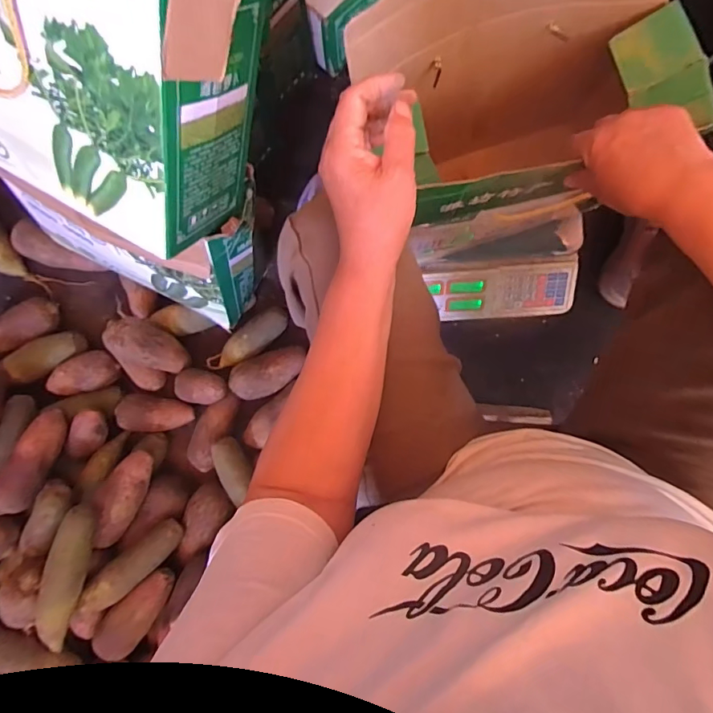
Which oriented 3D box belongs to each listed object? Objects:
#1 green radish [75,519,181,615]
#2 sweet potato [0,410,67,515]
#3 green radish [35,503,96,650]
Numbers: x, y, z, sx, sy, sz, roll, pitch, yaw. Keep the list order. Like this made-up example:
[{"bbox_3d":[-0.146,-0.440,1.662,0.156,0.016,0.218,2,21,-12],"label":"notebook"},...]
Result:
[{"bbox_3d":[-0.355,0.332,0.723,0.051,0.052,0.174,47,64,5],"label":"green radish"},{"bbox_3d":[-0.523,0.162,0.728,0.056,0.048,0.170,13,63,5],"label":"sweet potato"},{"bbox_3d":[-0.425,0.318,0.663,0.051,0.057,0.184,2,88,4],"label":"green radish"}]

